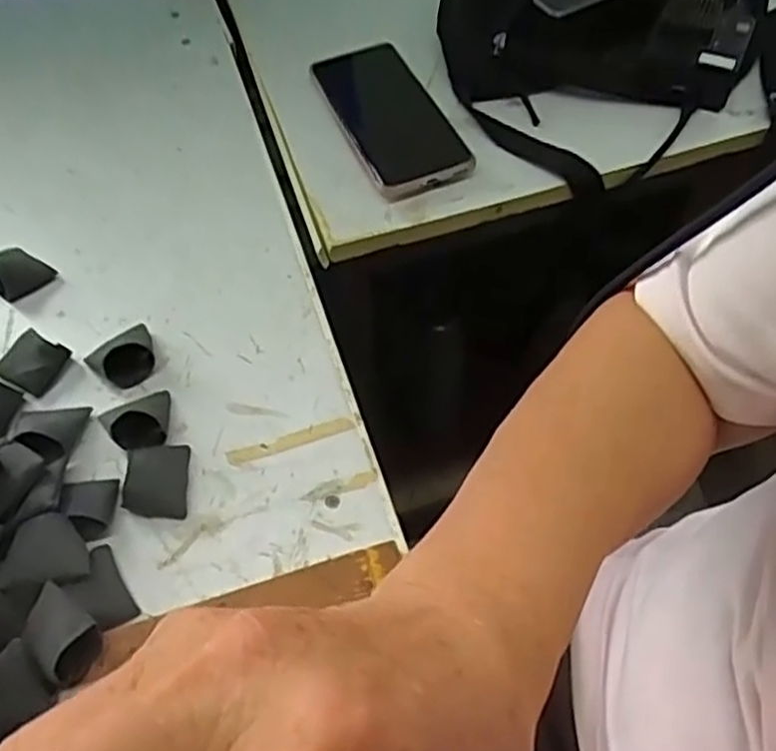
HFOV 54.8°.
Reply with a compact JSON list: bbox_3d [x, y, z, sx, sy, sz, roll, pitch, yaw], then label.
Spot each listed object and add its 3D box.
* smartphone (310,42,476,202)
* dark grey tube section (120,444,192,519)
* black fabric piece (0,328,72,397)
[{"bbox_3d":[0.003,-0.193,0.562,0.072,0.018,0.153,-21,60,-11],"label":"smartphone"},{"bbox_3d":[-0.128,0.055,0.418,0.033,0.022,0.043,2,58,4],"label":"dark grey tube section"},{"bbox_3d":[-0.220,-0.008,0.465,0.038,0.018,0.034,26,62,17],"label":"black fabric piece"}]

